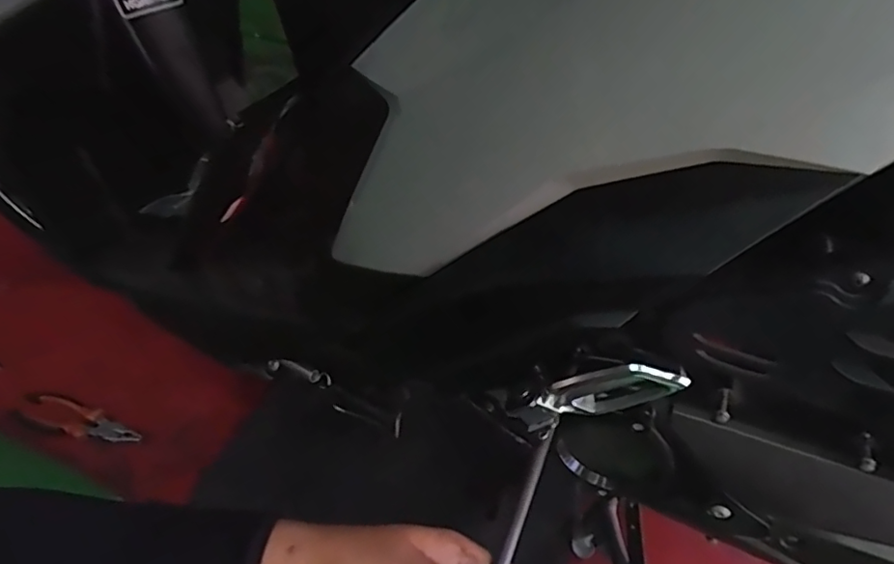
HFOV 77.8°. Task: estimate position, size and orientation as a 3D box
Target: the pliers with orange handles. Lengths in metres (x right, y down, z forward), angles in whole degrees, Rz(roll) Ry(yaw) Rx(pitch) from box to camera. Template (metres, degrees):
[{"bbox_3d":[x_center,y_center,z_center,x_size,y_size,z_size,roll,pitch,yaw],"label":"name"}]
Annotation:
[{"bbox_3d":[-0.520,0.198,0.782,0.177,0.015,0.046,14,43,11],"label":"pliers with orange handles"}]

